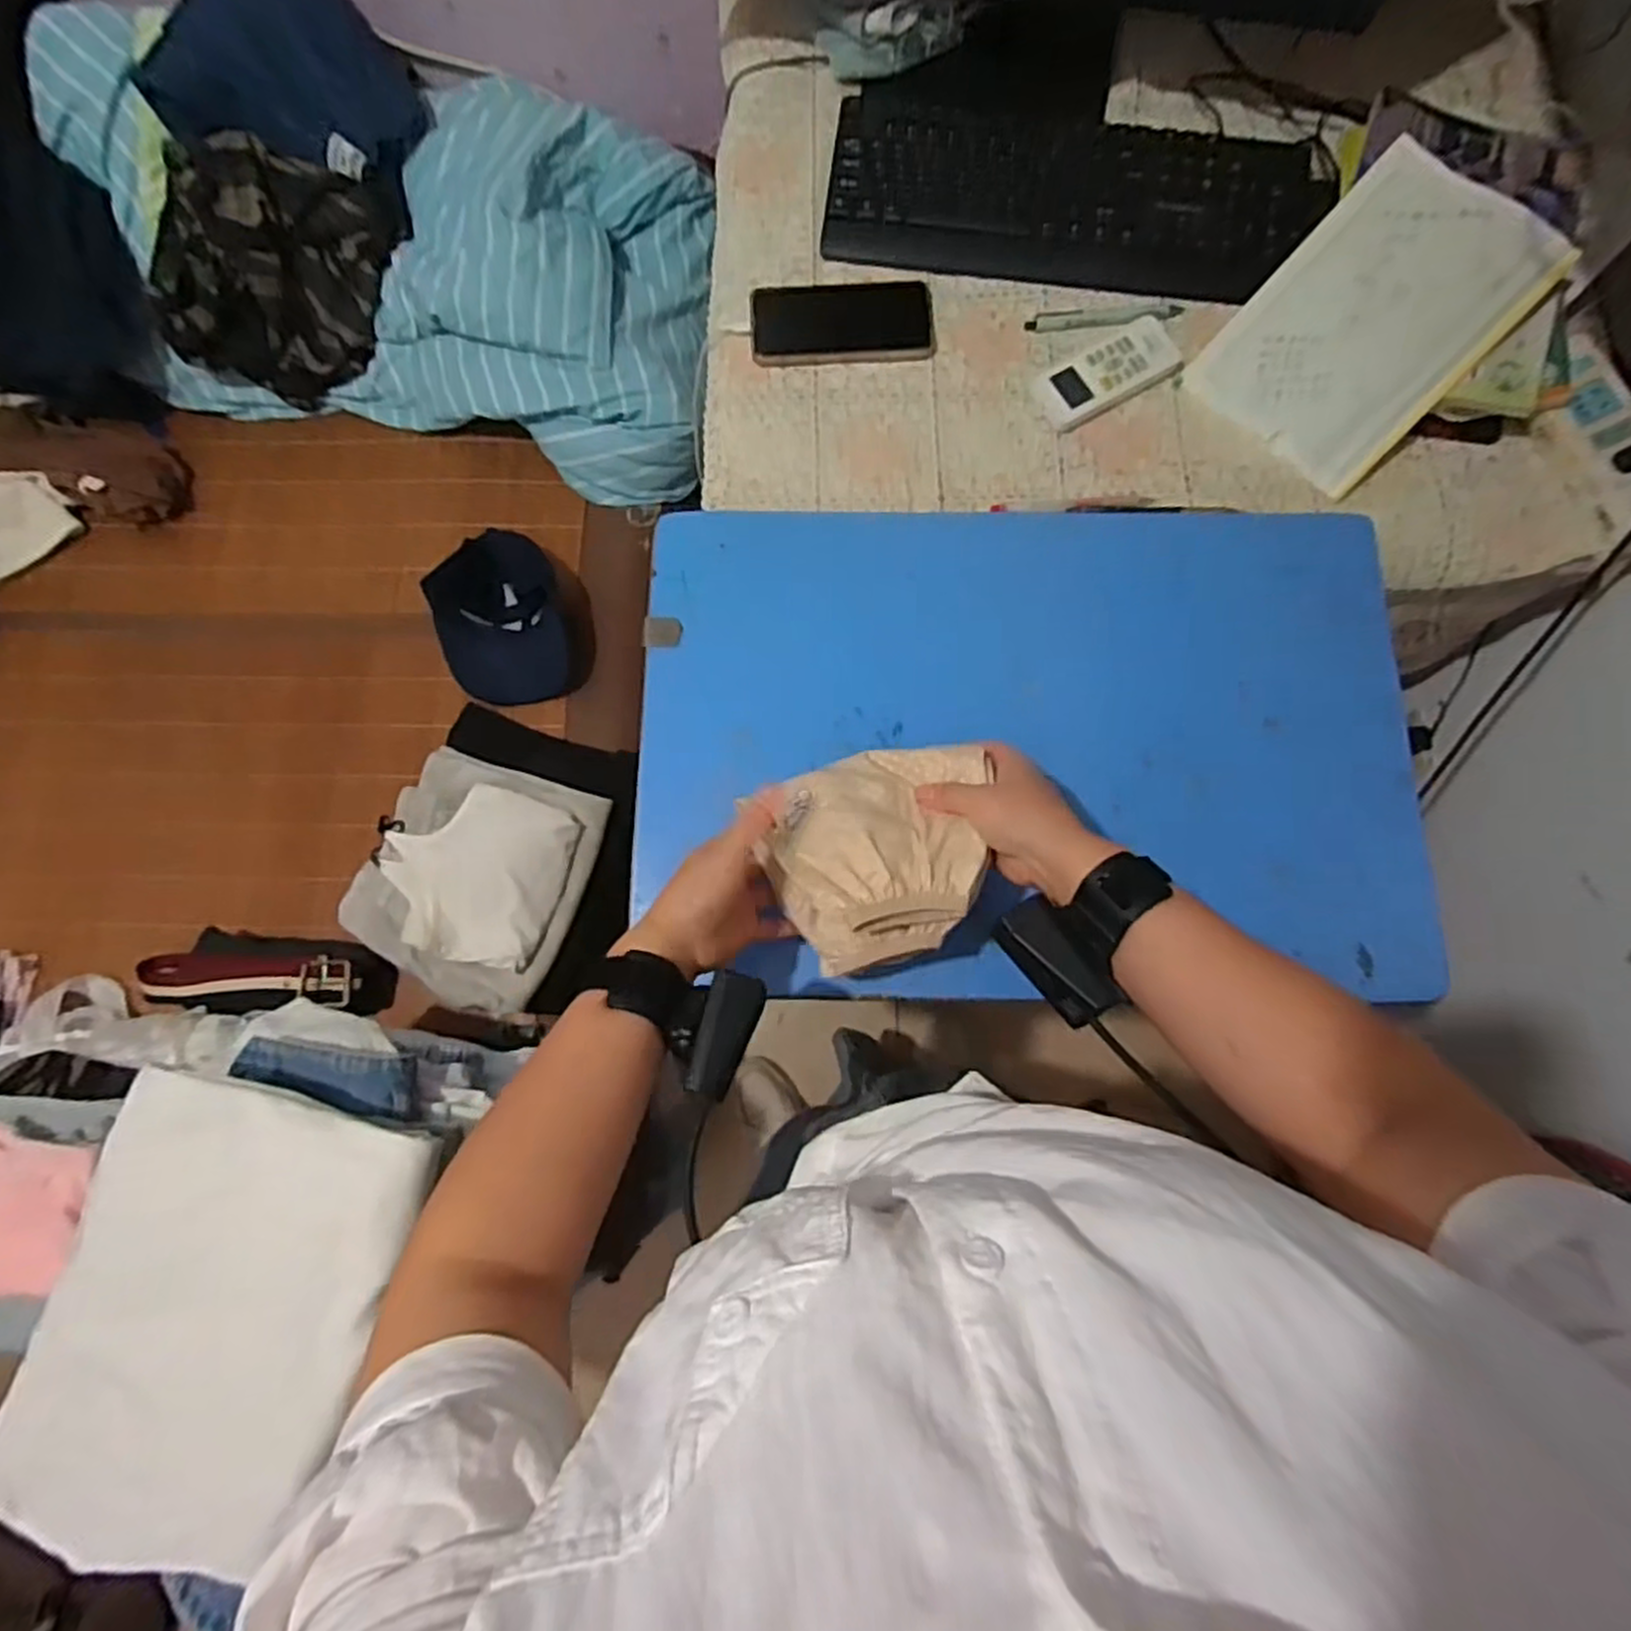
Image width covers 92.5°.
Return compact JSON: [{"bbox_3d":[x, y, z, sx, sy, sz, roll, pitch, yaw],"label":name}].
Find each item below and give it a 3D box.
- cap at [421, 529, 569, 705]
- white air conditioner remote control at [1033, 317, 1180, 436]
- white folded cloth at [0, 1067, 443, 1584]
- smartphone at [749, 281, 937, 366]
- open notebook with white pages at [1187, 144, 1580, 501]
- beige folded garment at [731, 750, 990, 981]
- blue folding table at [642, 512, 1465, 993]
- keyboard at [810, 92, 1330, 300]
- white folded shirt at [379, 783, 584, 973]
[{"bbox_3d":[-0.399,-0.247,0.991,0.138,0.094,0.194,-7,77,-1],"label":"cap"},{"bbox_3d":[0.261,-0.394,0.693,0.131,0.013,0.058,-31,79,-6],"label":"white air conditioner remote control"},{"bbox_3d":[-0.406,0.335,0.518,0.213,0.028,0.286,16,78,4],"label":"white folded cloth"},{"bbox_3d":[0.025,-0.450,0.709,0.163,0.013,0.085,-3,77,0],"label":"smartphone"},{"bbox_3d":[0.474,-0.423,0.668,0.179,0.020,0.248,45,100,10],"label":"open notebook with white pages"},{"bbox_3d":[0.046,0.022,0.511,0.150,0.047,0.137,-17,78,-3],"label":"beige folded garment"},{"bbox_3d":[0.159,-0.066,0.613,0.584,0.031,0.400,1,77,1],"label":"blue folding table"},{"bbox_3d":[0.233,-0.570,0.717,0.433,0.033,0.152,10,78,3],"label":"keyboard"},{"bbox_3d":[-0.375,0.059,0.856,0.187,0.033,0.184,17,78,4],"label":"white folded shirt"}]

